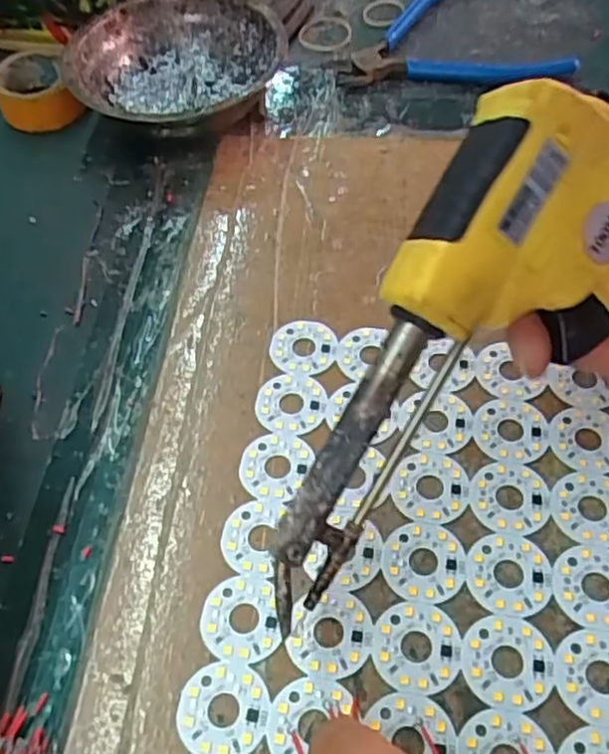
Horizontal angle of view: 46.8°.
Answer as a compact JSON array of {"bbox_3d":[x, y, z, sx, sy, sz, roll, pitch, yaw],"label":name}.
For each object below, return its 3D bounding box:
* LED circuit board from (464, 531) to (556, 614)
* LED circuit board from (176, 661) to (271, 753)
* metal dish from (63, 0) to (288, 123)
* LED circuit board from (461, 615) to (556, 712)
[{"bbox_3d":[0.074,0.070,0.255,0.030,0.004,0.030,1,55,6],"label":"LED circuit board"},{"bbox_3d":[-0.027,0.111,0.234,0.030,0.004,0.030,10,56,12],"label":"LED circuit board"},{"bbox_3d":[-0.074,-0.178,0.419,0.120,0.042,0.121,-2,55,3],"label":"metal dish"},{"bbox_3d":[0.069,0.095,0.237,0.030,0.004,0.030,1,55,5],"label":"LED circuit board"}]

